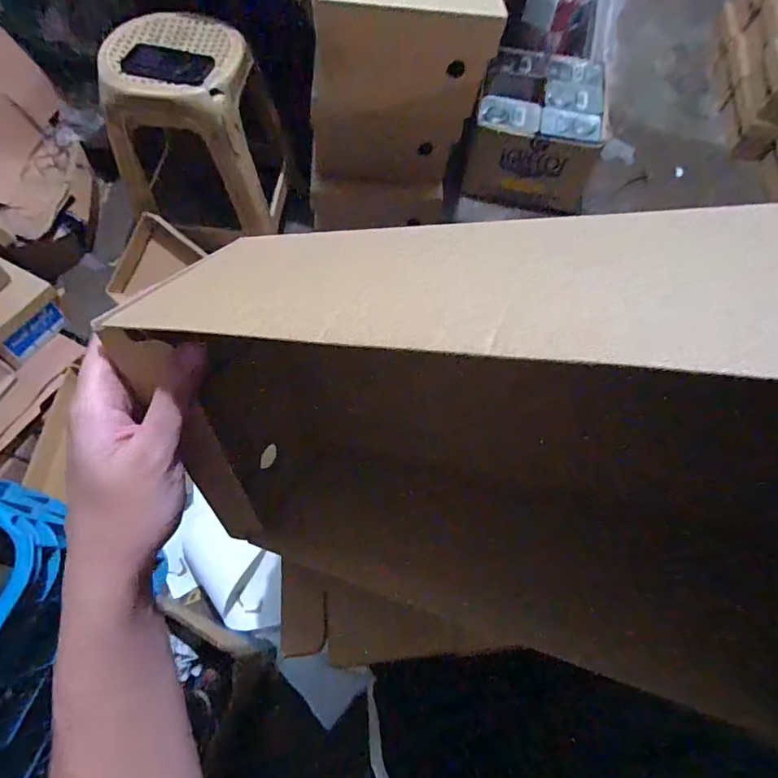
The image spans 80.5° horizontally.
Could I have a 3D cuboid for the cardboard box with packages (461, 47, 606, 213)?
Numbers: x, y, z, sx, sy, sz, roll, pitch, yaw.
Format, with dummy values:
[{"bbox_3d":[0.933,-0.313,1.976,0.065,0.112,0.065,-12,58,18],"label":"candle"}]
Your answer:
[{"bbox_3d":[0.396,-0.696,1.263,0.334,0.227,0.333,12,67,3],"label":"cardboard box with packages"}]

